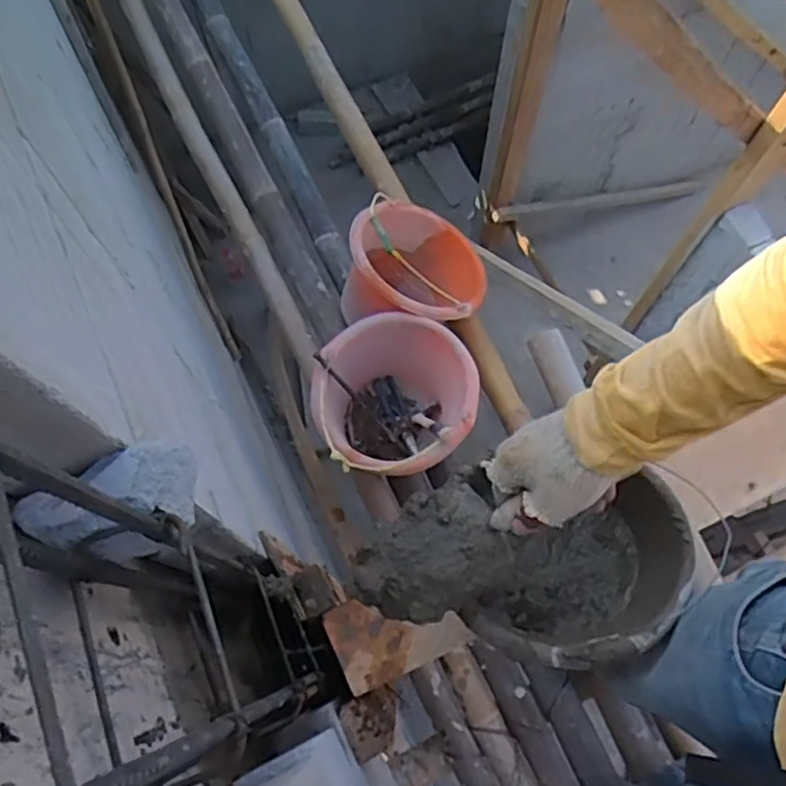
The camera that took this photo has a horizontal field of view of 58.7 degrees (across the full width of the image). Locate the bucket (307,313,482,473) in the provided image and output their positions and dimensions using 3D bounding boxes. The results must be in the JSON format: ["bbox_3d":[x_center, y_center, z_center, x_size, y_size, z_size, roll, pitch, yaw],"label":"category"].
[{"bbox_3d":[0.002,0.024,1.276,0.272,0.254,0.298,0,70,0],"label":"bucket"}]

